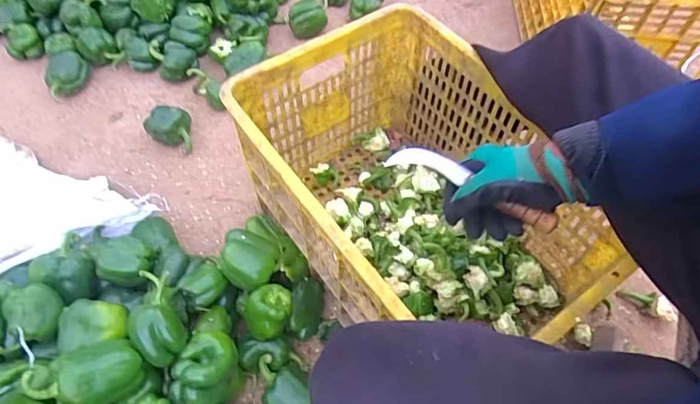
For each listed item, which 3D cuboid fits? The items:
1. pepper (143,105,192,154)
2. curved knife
[{"bbox_3d":[-0.355,-0.145,0.918,0.081,0.075,0.066,4,57,2],"label":"pepper"},{"bbox_3d":[0.123,-0.012,0.475,0.178,0.017,0.035,31,62,13],"label":"curved knife"}]

